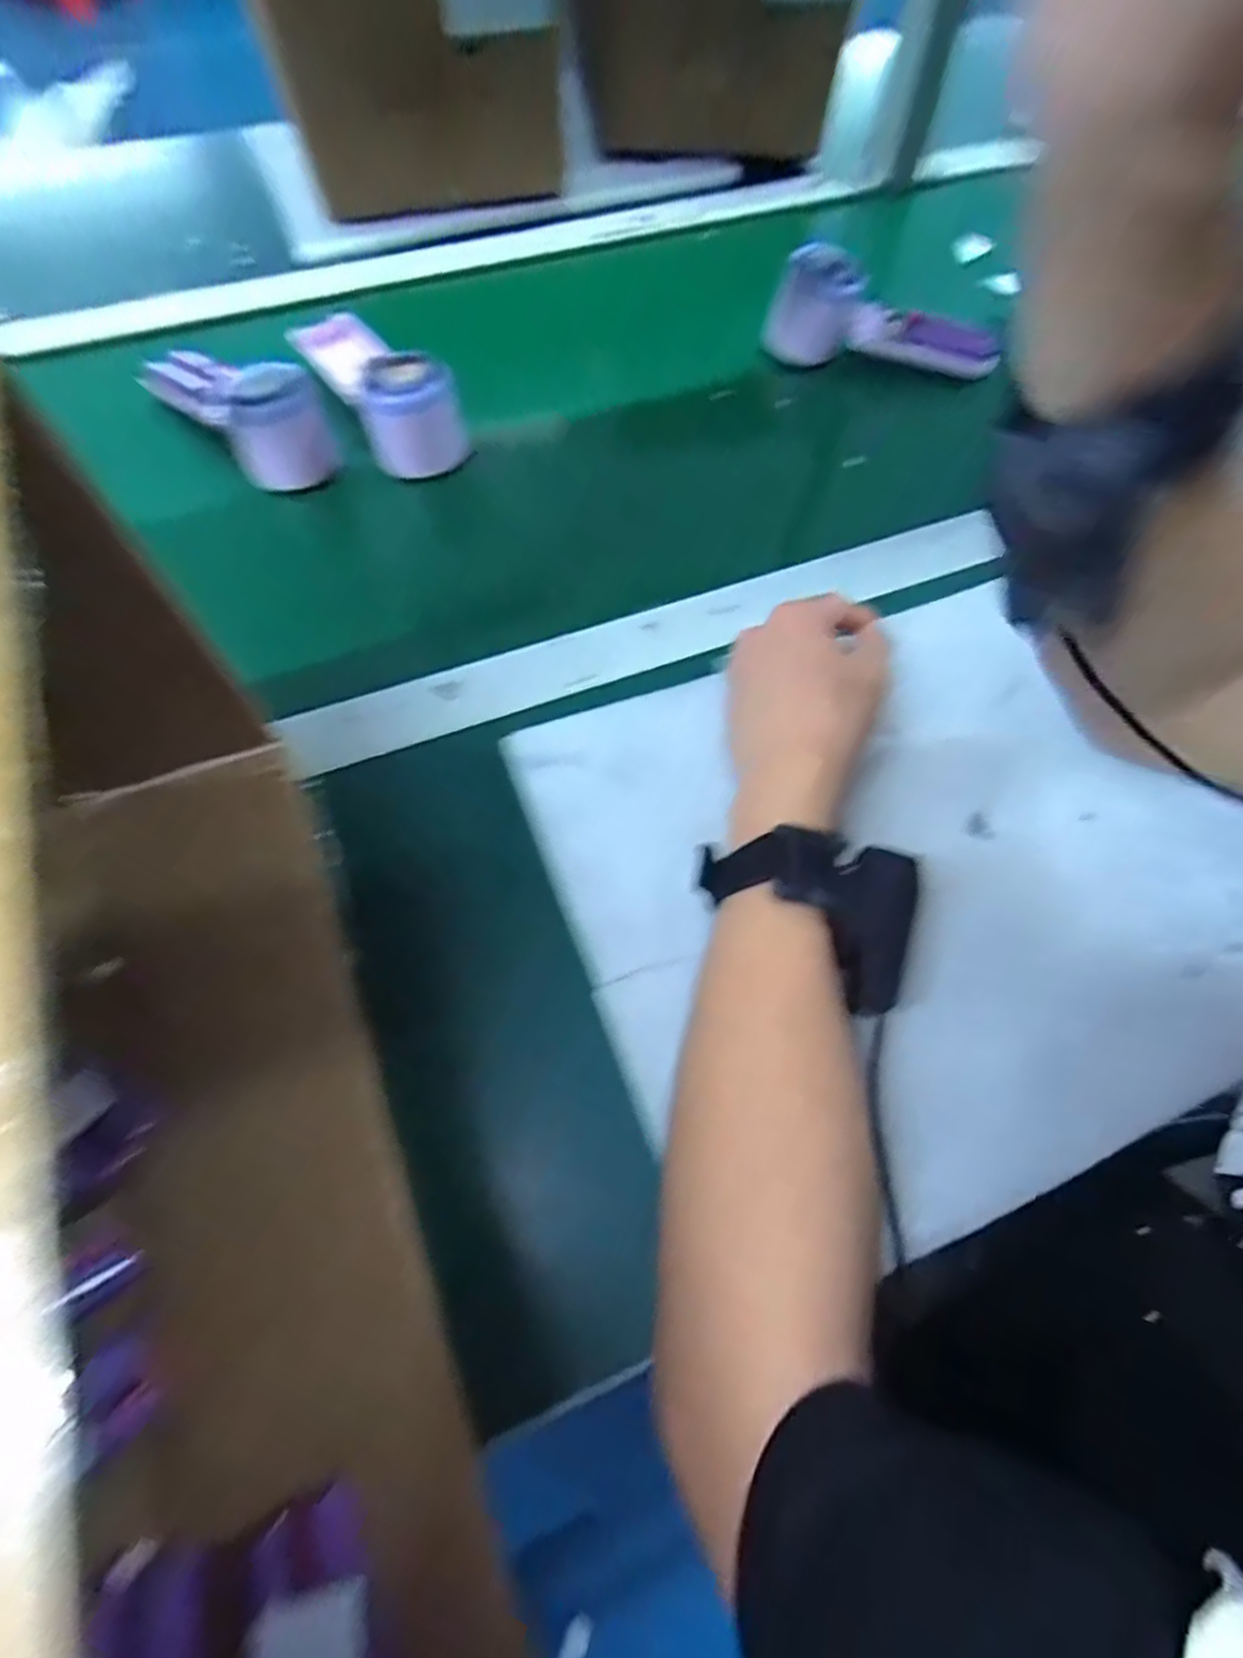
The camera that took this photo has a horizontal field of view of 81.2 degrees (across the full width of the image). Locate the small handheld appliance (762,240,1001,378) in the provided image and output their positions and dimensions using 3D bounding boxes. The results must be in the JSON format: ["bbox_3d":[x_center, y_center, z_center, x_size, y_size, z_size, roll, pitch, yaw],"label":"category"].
[{"bbox_3d":[0.197,-0.376,0.538,0.168,0.055,0.039,14,62,3],"label":"small handheld appliance"}]

